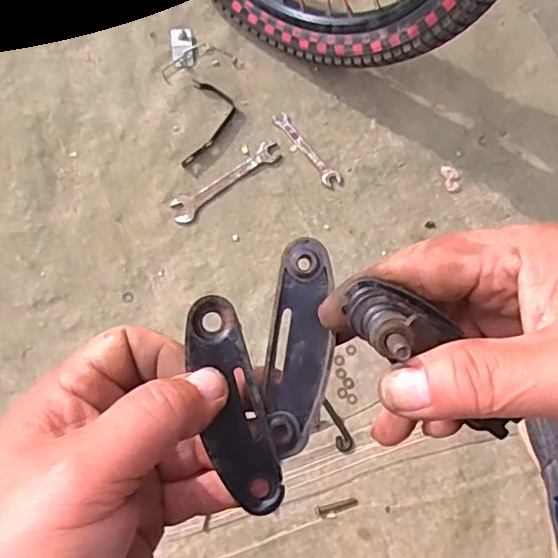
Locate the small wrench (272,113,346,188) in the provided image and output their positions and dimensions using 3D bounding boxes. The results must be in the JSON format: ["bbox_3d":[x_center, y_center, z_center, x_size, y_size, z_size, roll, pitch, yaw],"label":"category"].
[{"bbox_3d":[0.036,-0.160,0.732,0.024,0.006,0.116,-36,82,-8],"label":"small wrench"}]

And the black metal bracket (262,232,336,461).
[{"bbox_3d":[0.008,0.027,0.239,0.025,0.006,0.084,5,87,0],"label":"black metal bracket"}]

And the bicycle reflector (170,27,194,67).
[{"bbox_3d":[-0.123,-0.298,0.757,0.028,0.006,0.054,-7,79,-3],"label":"bicycle reflector"}]

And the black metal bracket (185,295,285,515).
[{"bbox_3d":[-0.018,0.049,0.230,0.023,0.006,0.085,-16,94,-4],"label":"black metal bracket"}]

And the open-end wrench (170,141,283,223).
[{"bbox_3d":[-0.064,-0.119,0.726,0.151,0.004,0.032,-33,81,-7],"label":"open-end wrench"}]

